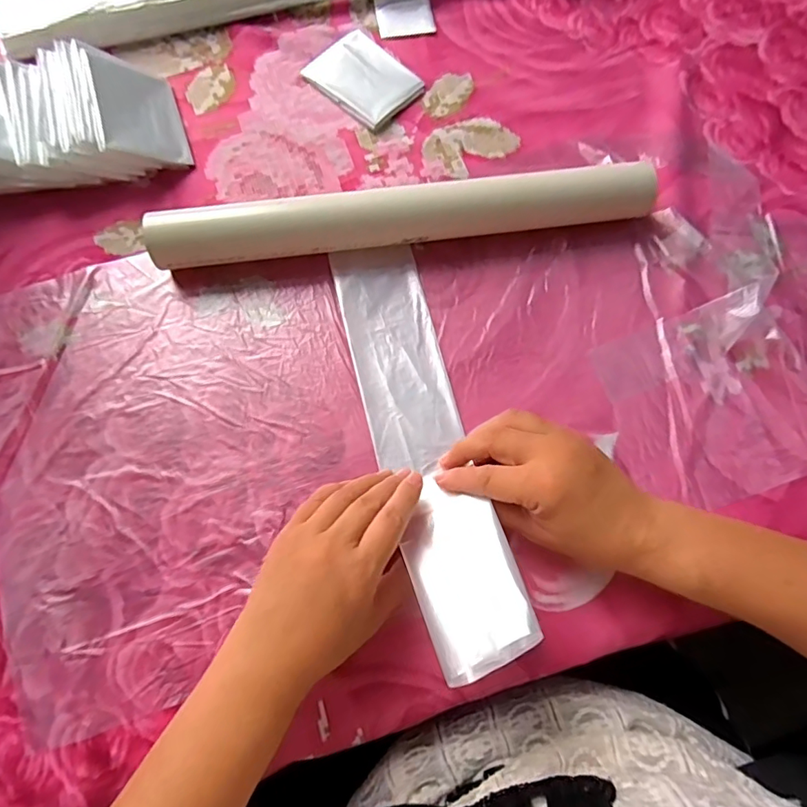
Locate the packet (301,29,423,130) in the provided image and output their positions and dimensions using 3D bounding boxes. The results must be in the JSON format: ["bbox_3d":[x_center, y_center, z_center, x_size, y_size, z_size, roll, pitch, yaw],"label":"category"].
[{"bbox_3d":[-0.034,-0.274,0.425,0.088,0.005,0.065,43,80,9],"label":"packet"}]

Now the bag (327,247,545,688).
[{"bbox_3d":[0.011,0.017,0.328,0.060,0.053,0.283,-15,59,-3],"label":"bag"}]

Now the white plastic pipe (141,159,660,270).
[{"bbox_3d":[0.001,-0.134,0.366,0.350,0.043,0.037,-7,77,-1],"label":"white plastic pipe"}]

